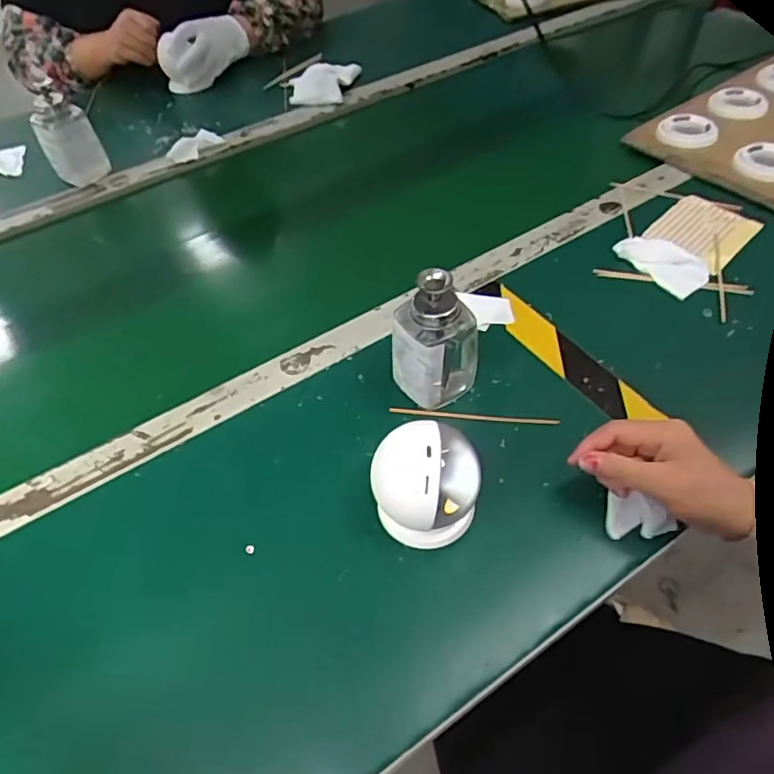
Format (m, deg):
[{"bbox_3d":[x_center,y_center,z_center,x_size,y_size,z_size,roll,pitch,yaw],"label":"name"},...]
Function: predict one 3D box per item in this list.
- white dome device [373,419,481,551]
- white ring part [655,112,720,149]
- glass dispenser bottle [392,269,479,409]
[{"bbox_3d":[0.028,0.069,0.418,0.072,0.080,0.065,11,53,13],"label":"white dome device"},{"bbox_3d":[0.388,-0.331,0.754,0.070,0.020,0.070,13,52,17],"label":"white ring part"},{"bbox_3d":[0.039,-0.040,0.483,0.056,0.119,0.065,32,60,26],"label":"glass dispenser bottle"}]

